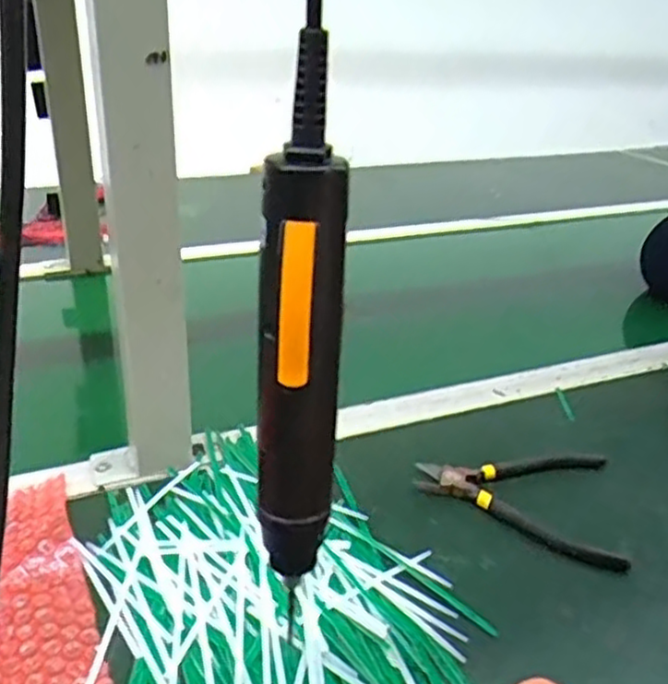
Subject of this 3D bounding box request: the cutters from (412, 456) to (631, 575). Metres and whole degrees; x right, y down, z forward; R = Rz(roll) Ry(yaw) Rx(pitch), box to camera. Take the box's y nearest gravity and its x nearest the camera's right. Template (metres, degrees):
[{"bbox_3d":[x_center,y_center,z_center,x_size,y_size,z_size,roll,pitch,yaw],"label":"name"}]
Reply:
[{"bbox_3d":[0.131,0.110,0.516,0.138,0.008,0.116,6,27,6],"label":"cutters"}]

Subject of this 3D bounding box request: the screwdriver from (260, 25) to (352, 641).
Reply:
[{"bbox_3d":[-0.015,0.005,0.278,0.026,0.218,0.037,12,28,17],"label":"screwdriver"}]

